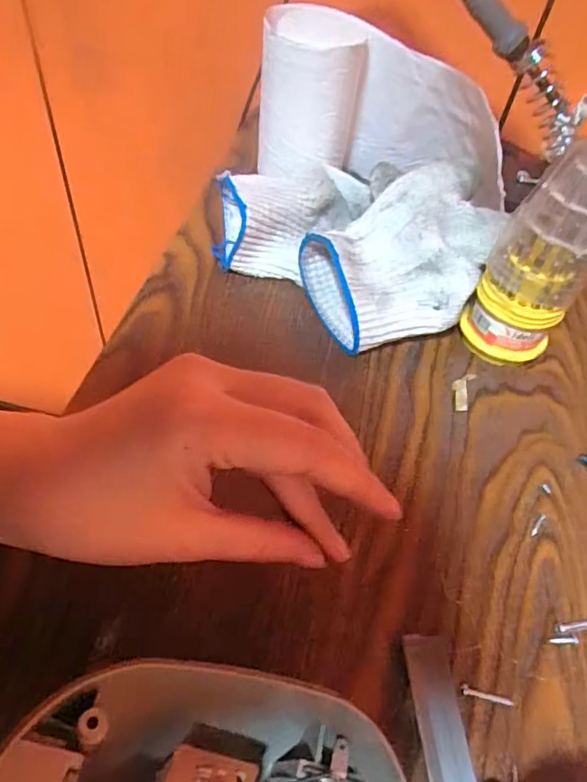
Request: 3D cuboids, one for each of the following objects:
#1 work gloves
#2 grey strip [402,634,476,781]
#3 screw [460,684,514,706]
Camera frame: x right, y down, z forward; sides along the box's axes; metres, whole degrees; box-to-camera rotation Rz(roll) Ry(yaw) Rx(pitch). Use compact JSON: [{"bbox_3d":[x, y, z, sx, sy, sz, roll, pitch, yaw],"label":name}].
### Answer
[{"bbox_3d":[0.026,-0.094,0.330,0.170,0.067,0.102,26,54,13],"label":"work gloves"},{"bbox_3d":[0.056,0.134,0.197,0.018,0.005,0.086,-2,53,-7],"label":"grey strip"},{"bbox_3d":[0.075,0.117,0.213,0.021,0.004,0.004,10,52,2],"label":"screw"}]

